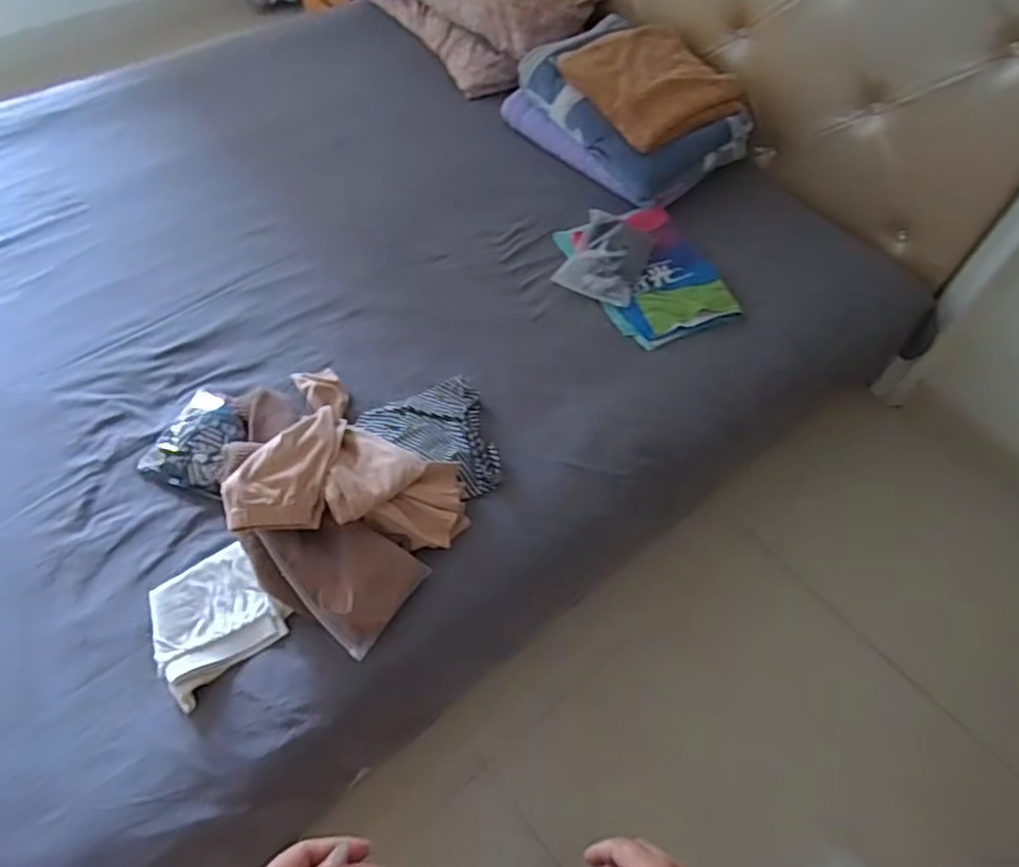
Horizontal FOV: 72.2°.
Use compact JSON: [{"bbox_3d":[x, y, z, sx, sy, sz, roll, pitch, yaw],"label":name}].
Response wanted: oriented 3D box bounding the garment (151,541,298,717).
[{"bbox_3d":[-0.453,0.277,1.053,0.185,0.033,0.184,-36,64,-26],"label":"garment"}]

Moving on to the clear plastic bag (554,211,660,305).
[{"bbox_3d":[0.223,-0.405,1.537,0.166,0.045,0.275,20,55,10],"label":"clear plastic bag"}]

